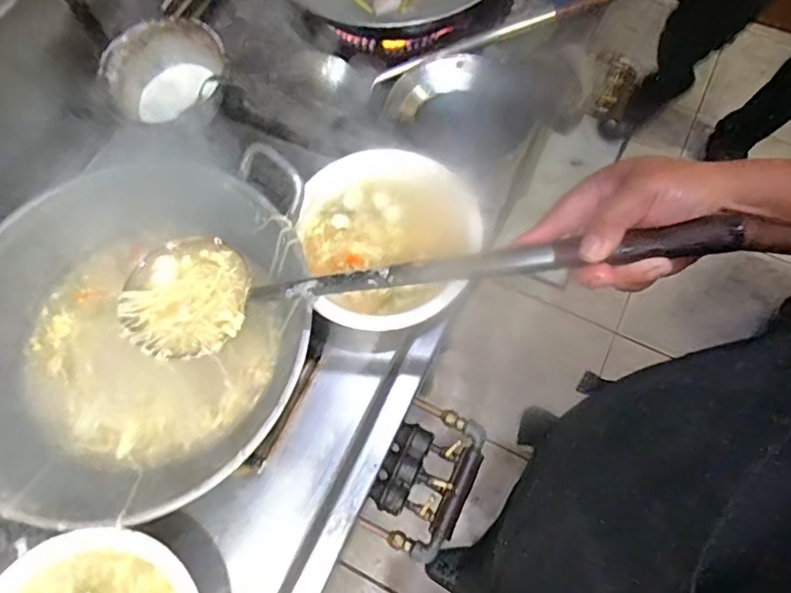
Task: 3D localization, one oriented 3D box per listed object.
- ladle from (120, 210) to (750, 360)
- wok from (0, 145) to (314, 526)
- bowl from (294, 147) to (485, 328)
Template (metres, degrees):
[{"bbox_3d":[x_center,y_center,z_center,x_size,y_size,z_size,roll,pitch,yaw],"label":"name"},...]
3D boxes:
[{"bbox_3d":[-0.032,-0.012,0.450,0.522,0.055,0.126,-4,65,28],"label":"ladle"},{"bbox_3d":[-0.290,0.038,0.600,0.388,0.115,0.372,-4,68,0],"label":"wok"},{"bbox_3d":[-0.011,-0.068,0.674,0.214,0.086,0.233,-1,68,2],"label":"bowl"}]

